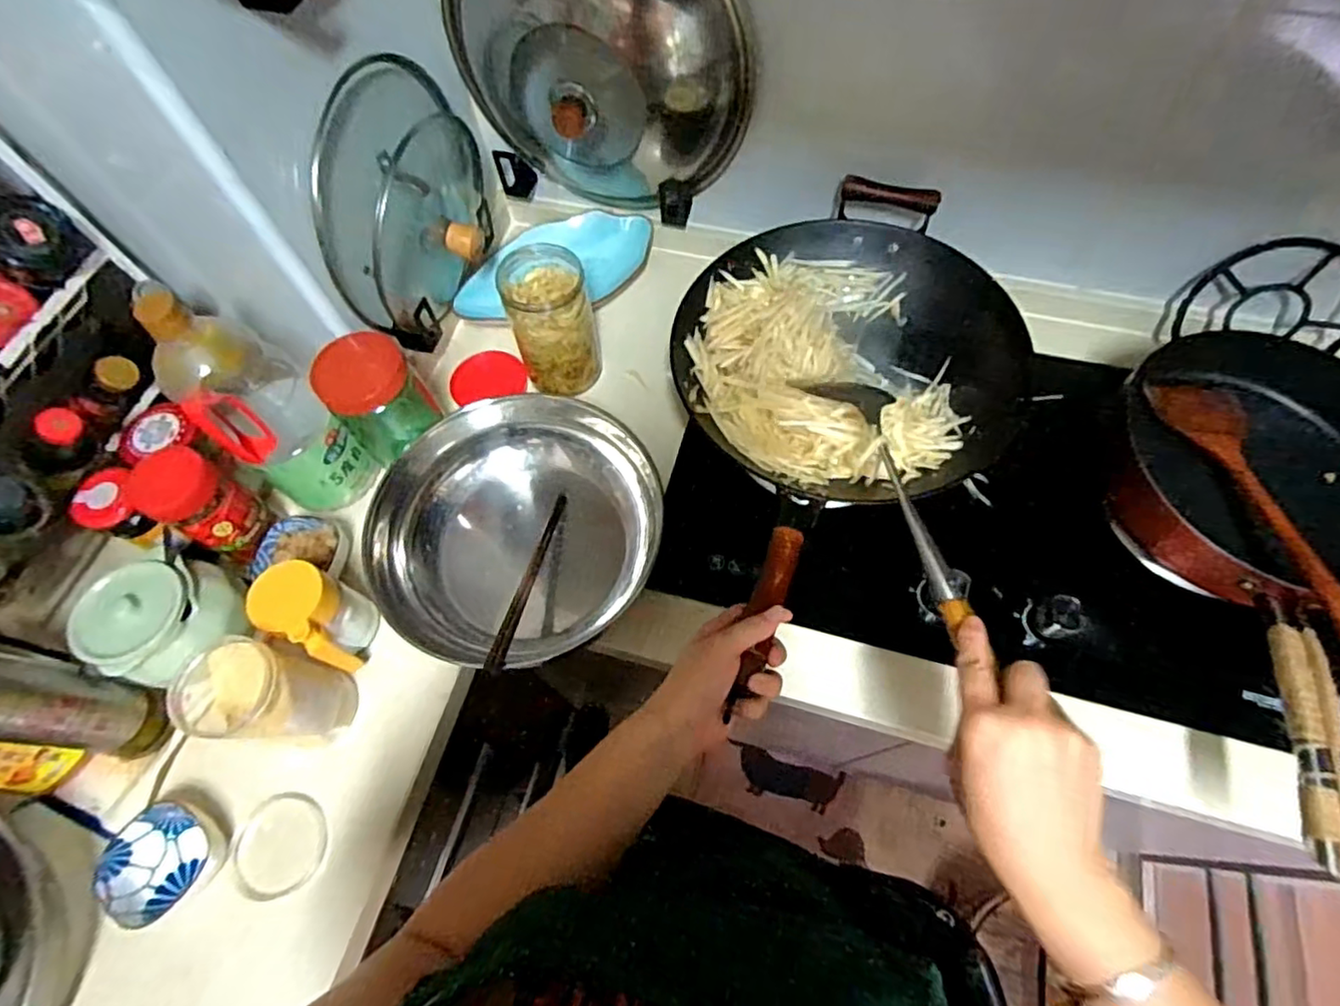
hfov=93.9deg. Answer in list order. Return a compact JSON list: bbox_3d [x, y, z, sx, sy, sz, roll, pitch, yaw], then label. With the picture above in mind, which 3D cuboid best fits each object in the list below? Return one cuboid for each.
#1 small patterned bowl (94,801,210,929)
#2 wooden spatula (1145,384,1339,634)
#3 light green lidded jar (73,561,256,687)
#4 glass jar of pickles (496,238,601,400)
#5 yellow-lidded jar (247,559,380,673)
[{"bbox_3d":[-0.474,0.331,0.576,0.084,0.044,0.084,-1,65,2],"label":"small patterned bowl"},{"bbox_3d":[0.542,0.011,0.565,0.071,0.017,0.354,3,49,4],"label":"wooden spatula"},{"bbox_3d":[-0.505,0.113,0.630,0.096,0.092,0.118,28,69,14],"label":"light green lidded jar"},{"bbox_3d":[-0.142,-0.217,0.763,0.094,0.140,0.107,-14,65,-4],"label":"glass jar of pickles"},{"bbox_3d":[-0.348,0.112,0.628,0.083,0.116,0.069,28,69,15],"label":"yellow-lidded jar"}]

